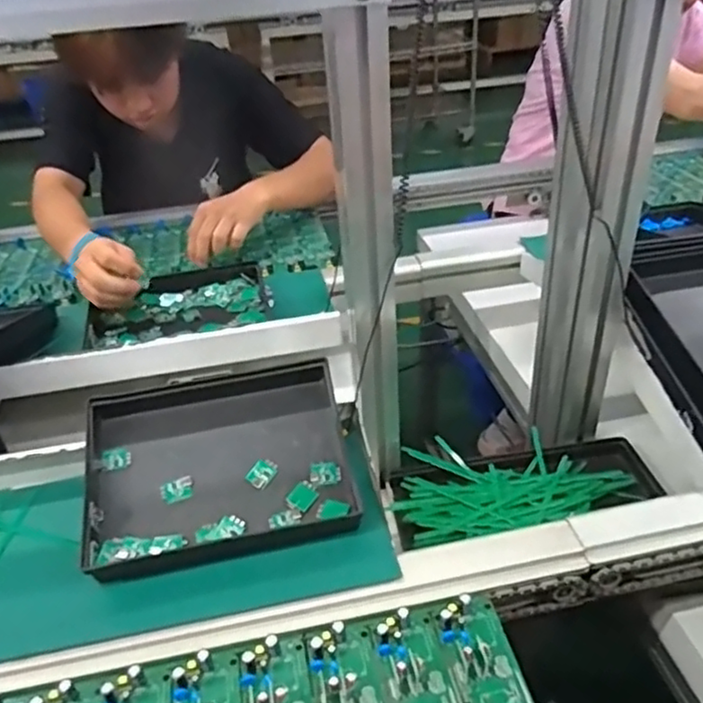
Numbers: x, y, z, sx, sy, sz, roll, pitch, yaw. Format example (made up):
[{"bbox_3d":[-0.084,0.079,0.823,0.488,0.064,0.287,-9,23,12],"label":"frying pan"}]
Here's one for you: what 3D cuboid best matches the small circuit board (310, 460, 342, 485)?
[{"bbox_3d":[-0.025,0.116,0.629,0.030,0.004,0.024,2,55,-4],"label":"small circuit board"}]

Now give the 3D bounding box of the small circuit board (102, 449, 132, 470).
[{"bbox_3d":[-0.212,0.097,0.593,0.025,0.004,0.020,-3,60,-23],"label":"small circuit board"}]

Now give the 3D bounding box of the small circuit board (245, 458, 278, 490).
[{"bbox_3d":[-0.085,0.117,0.629,0.022,0.004,0.030,32,64,13],"label":"small circuit board"}]

